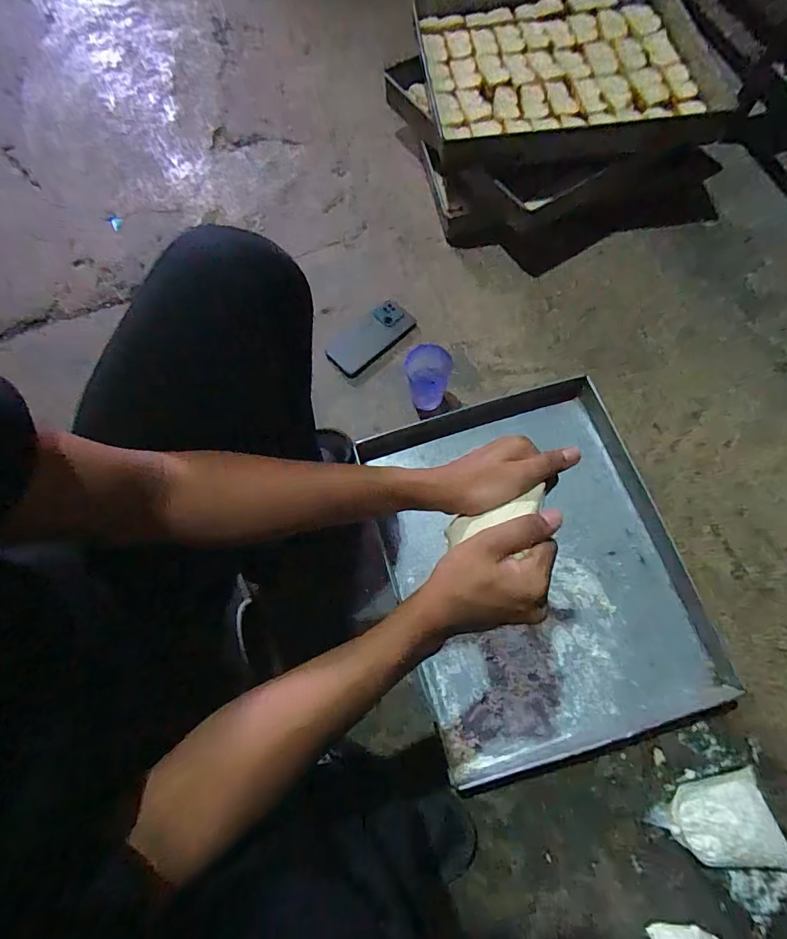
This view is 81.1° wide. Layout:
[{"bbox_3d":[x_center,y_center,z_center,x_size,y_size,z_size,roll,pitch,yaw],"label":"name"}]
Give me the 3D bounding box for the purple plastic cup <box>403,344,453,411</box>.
[{"bbox_3d":[0.058,-0.150,0.776,0.077,0.098,0.073,1,71,4],"label":"purple plastic cup"}]

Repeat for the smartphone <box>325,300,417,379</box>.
[{"bbox_3d":[-0.043,-0.245,0.861,0.170,0.018,0.082,-41,74,-10],"label":"smartphone"}]

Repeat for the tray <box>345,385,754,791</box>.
[{"bbox_3d":[0.213,0.139,0.706,0.425,0.040,0.525,-17,71,-3],"label":"tray"}]

